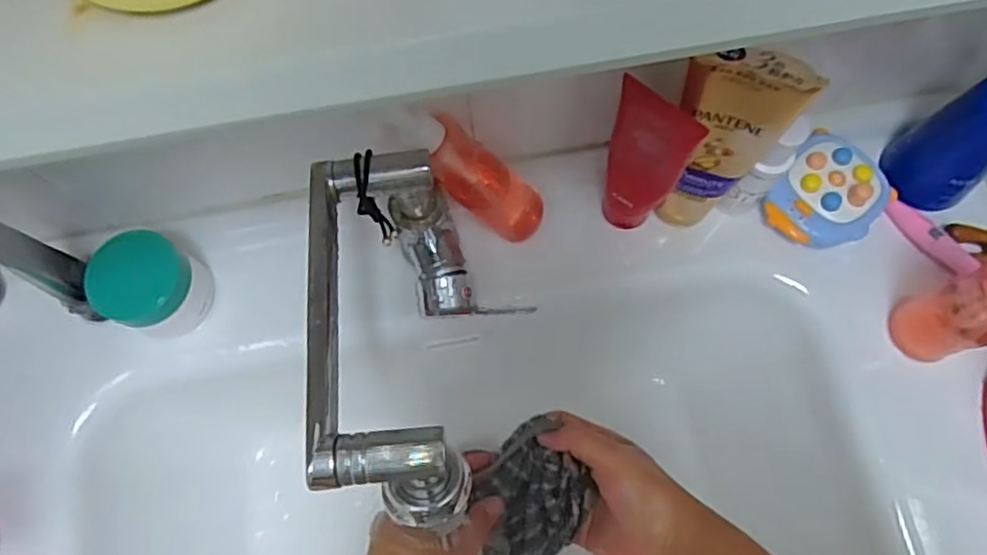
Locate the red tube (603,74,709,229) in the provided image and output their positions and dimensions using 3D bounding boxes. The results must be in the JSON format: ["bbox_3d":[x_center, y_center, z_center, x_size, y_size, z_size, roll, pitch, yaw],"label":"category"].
[{"bbox_3d":[0.100,-0.076,0.464,0.057,0.147,0.028,33,77,11],"label":"red tube"}]

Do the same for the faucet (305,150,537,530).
[{"bbox_3d":[-0.051,0.031,0.417,0.096,0.142,0.210,-7,72,0],"label":"faucet"}]

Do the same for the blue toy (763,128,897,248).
[{"bbox_3d":[0.262,-0.066,0.515,0.077,0.029,0.086,34,77,12],"label":"blue toy"}]

